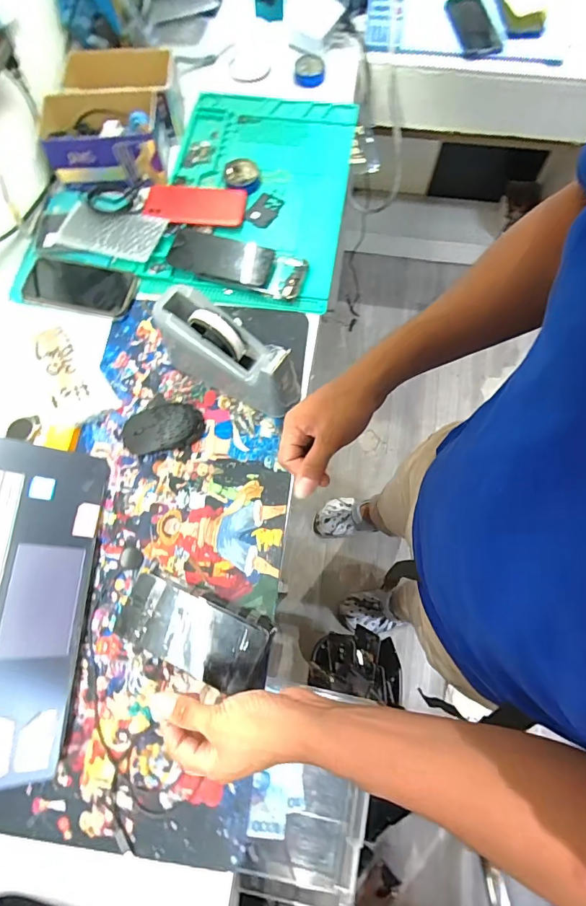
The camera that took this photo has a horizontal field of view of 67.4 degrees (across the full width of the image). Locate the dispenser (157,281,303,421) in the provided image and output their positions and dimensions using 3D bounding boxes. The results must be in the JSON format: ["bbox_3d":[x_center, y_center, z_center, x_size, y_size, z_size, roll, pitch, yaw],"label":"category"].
[{"bbox_3d":[-0.088,-0.134,0.589,0.205,0.109,0.072,34,75,12],"label":"dispenser"}]

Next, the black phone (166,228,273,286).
[{"bbox_3d":[-0.114,-0.310,0.691,0.168,0.016,0.083,17,72,7],"label":"black phone"}]

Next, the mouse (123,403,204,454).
[{"bbox_3d":[-0.178,-0.035,0.599,0.108,0.034,0.063,-22,72,-6],"label":"mouse"}]

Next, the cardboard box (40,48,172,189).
[{"bbox_3d":[-0.321,-0.601,0.757,0.198,0.071,0.282,0,71,2],"label":"cardboard box"}]

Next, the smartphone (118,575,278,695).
[{"bbox_3d":[-0.111,0.192,0.475,0.159,0.012,0.075,22,74,8],"label":"smartphone"}]

